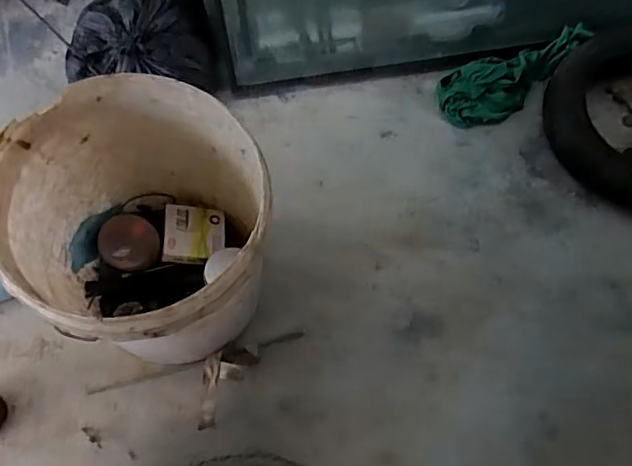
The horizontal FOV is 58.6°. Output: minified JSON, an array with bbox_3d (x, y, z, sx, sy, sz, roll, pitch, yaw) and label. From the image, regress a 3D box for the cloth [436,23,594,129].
[{"bbox_3d":[0.389,-0.296,1.089,0.318,0.067,0.115,-19,69,-9],"label":"cloth"}]

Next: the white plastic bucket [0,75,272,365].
[{"bbox_3d":[-0.214,0.012,0.764,0.311,0.312,0.298,0,67,0],"label":"white plastic bucket"}]

